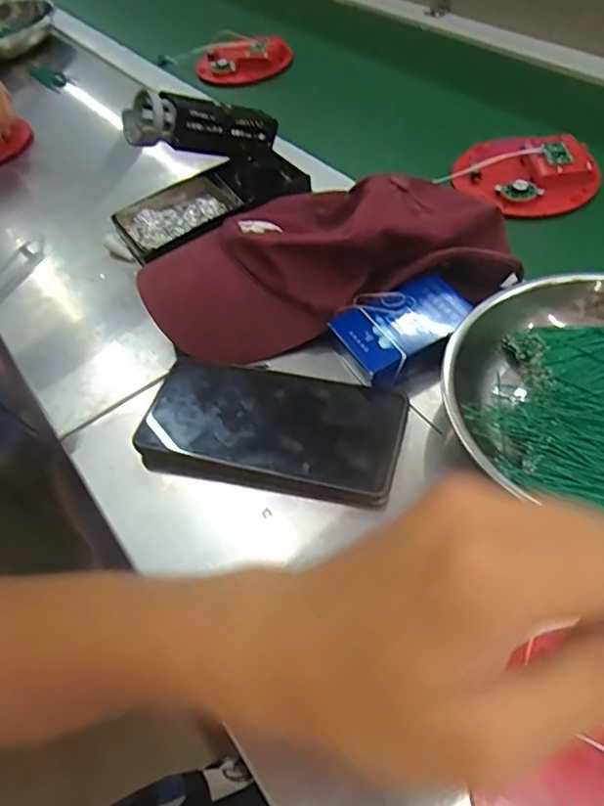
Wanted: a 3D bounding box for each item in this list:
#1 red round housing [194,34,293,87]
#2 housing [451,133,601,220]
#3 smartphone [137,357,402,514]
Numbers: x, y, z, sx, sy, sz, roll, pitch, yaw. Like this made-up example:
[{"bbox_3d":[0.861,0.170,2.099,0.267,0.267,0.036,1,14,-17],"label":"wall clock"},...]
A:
[{"bbox_3d":[-0.078,-0.448,0.736,0.109,0.030,0.091,21,58,23],"label":"red round housing"},{"bbox_3d":[0.198,-0.207,0.504,0.119,0.028,0.097,15,56,19],"label":"housing"},{"bbox_3d":[-0.021,0.015,0.356,0.161,0.016,0.085,9,54,15],"label":"smartphone"}]

